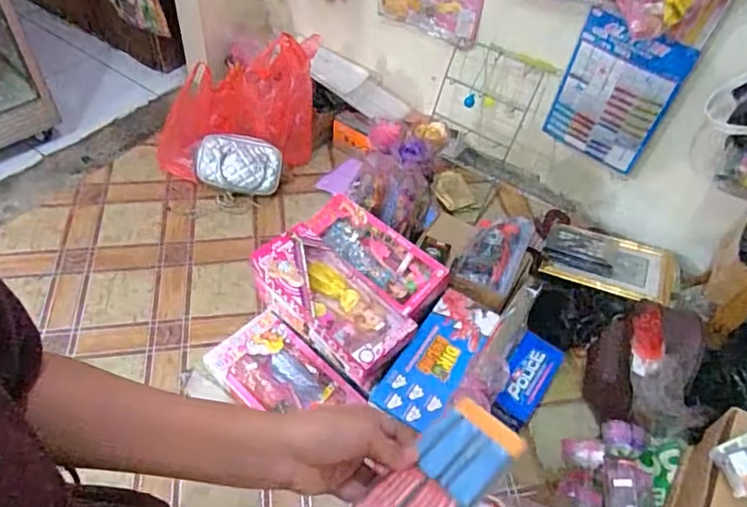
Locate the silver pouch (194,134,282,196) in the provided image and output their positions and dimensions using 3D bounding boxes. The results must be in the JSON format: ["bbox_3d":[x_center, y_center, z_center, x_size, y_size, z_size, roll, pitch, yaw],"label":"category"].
[{"bbox_3d":[-0.370,-0.245,1.459,0.224,0.149,0.049,10,8,-12],"label":"silver pouch"}]

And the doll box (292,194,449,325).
[{"bbox_3d":[-0.012,-0.008,1.134,0.337,0.044,0.154,33,55,20],"label":"doll box"}]

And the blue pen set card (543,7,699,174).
[{"bbox_3d":[0.561,-0.370,1.260,0.238,0.349,0.014,36,59,21],"label":"blue pen set card"}]

